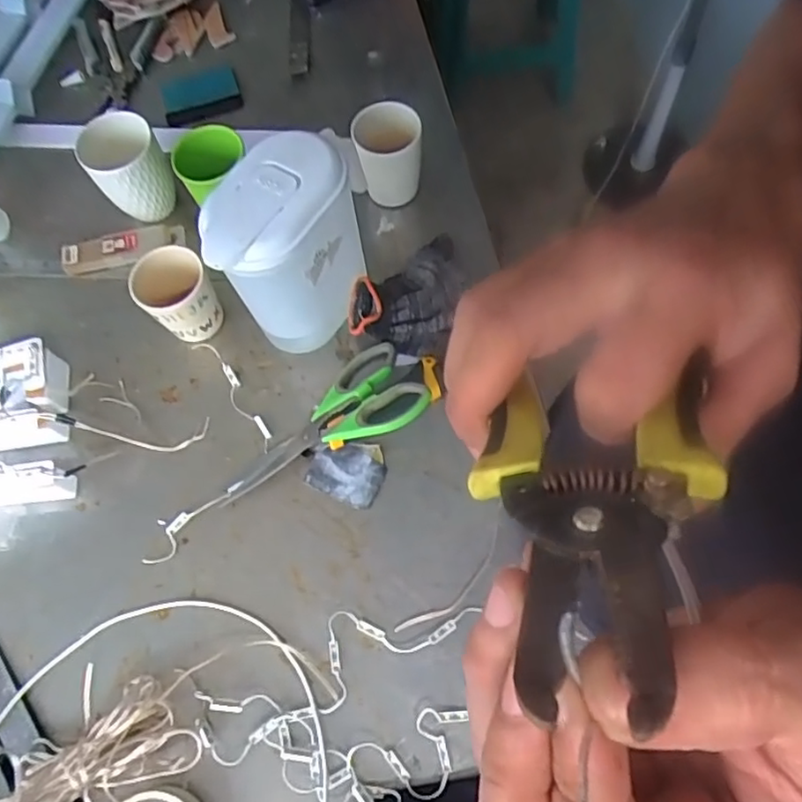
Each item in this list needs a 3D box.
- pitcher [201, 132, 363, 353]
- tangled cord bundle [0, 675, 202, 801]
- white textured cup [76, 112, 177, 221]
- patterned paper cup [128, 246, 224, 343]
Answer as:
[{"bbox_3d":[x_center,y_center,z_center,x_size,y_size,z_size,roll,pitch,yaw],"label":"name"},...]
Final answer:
[{"bbox_3d":[-0.099,-0.132,0.602,0.093,0.192,0.144,31,73,15],"label":"pitcher"},{"bbox_3d":[-0.271,0.298,0.513,0.202,0.037,0.102,-30,69,-6],"label":"tangled cord bundle"},{"bbox_3d":[-0.295,-0.251,0.700,0.080,0.099,0.069,-30,69,-9],"label":"white textured cup"},{"bbox_3d":[-0.226,-0.104,0.653,0.070,0.088,0.068,-1,68,3],"label":"patterned paper cup"}]

